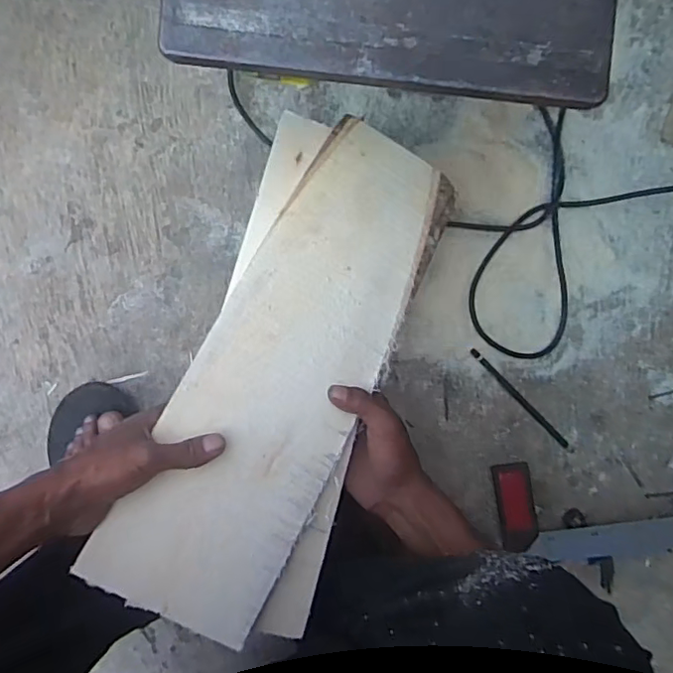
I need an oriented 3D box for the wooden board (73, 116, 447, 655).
[{"bbox_3d":[-0.037,0.021,0.504,0.148,0.012,0.454,27,78,-6],"label":"wooden board"}]

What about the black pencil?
[{"bbox_3d":[0.217,0.074,0.674,0.009,0.010,0.161,-45,96,0],"label":"black pencil"}]

